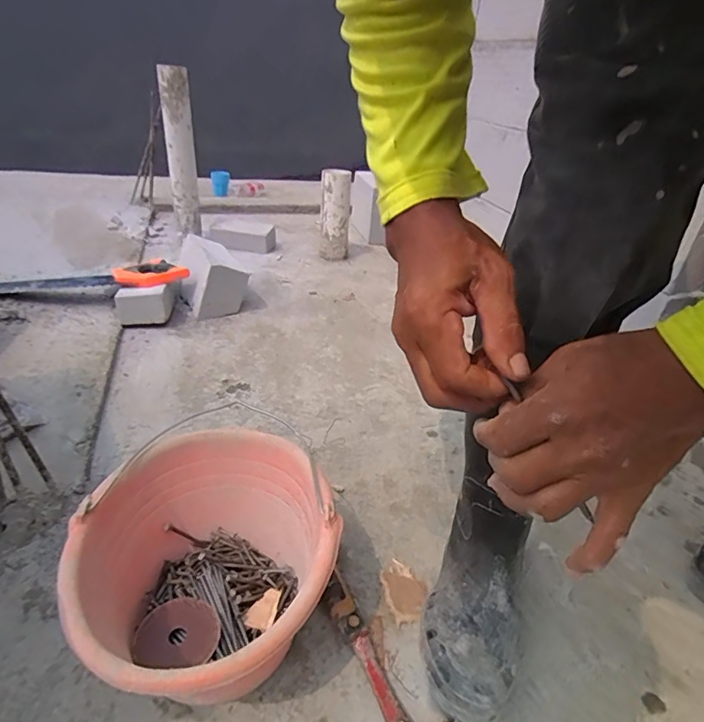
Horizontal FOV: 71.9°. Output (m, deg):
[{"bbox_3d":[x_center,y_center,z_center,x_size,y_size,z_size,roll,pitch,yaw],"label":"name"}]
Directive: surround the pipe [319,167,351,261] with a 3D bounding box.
[{"bbox_3d":[-0.052,-0.446,1.513,0.096,0.269,0.075,5,31,-3],"label":"pipe"}]

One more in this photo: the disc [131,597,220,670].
[{"bbox_3d":[-0.166,0.257,0.462,0.074,0.006,0.069,4,30,-3],"label":"disc"}]

